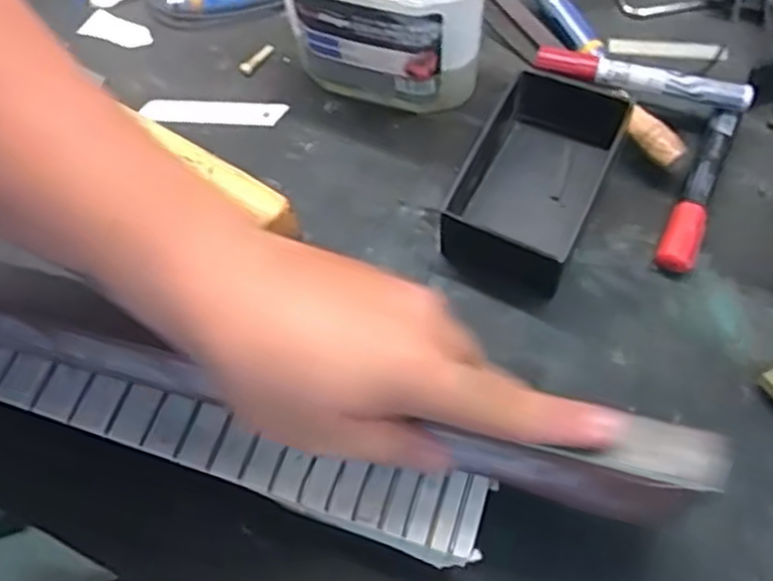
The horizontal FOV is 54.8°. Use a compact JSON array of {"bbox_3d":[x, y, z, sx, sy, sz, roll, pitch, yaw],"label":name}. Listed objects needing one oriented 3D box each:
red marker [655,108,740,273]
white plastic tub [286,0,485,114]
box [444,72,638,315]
[{"bbox_3d":[0.191,-0.061,0.458,0.021,0.021,0.116,21,63,16],"label":"red marker"},{"bbox_3d":[-0.001,-0.183,0.490,0.137,0.109,0.077,15,62,12],"label":"white plastic tub"},{"bbox_3d":[0.087,-0.064,0.454,0.081,0.040,0.137,22,63,16],"label":"box"}]

